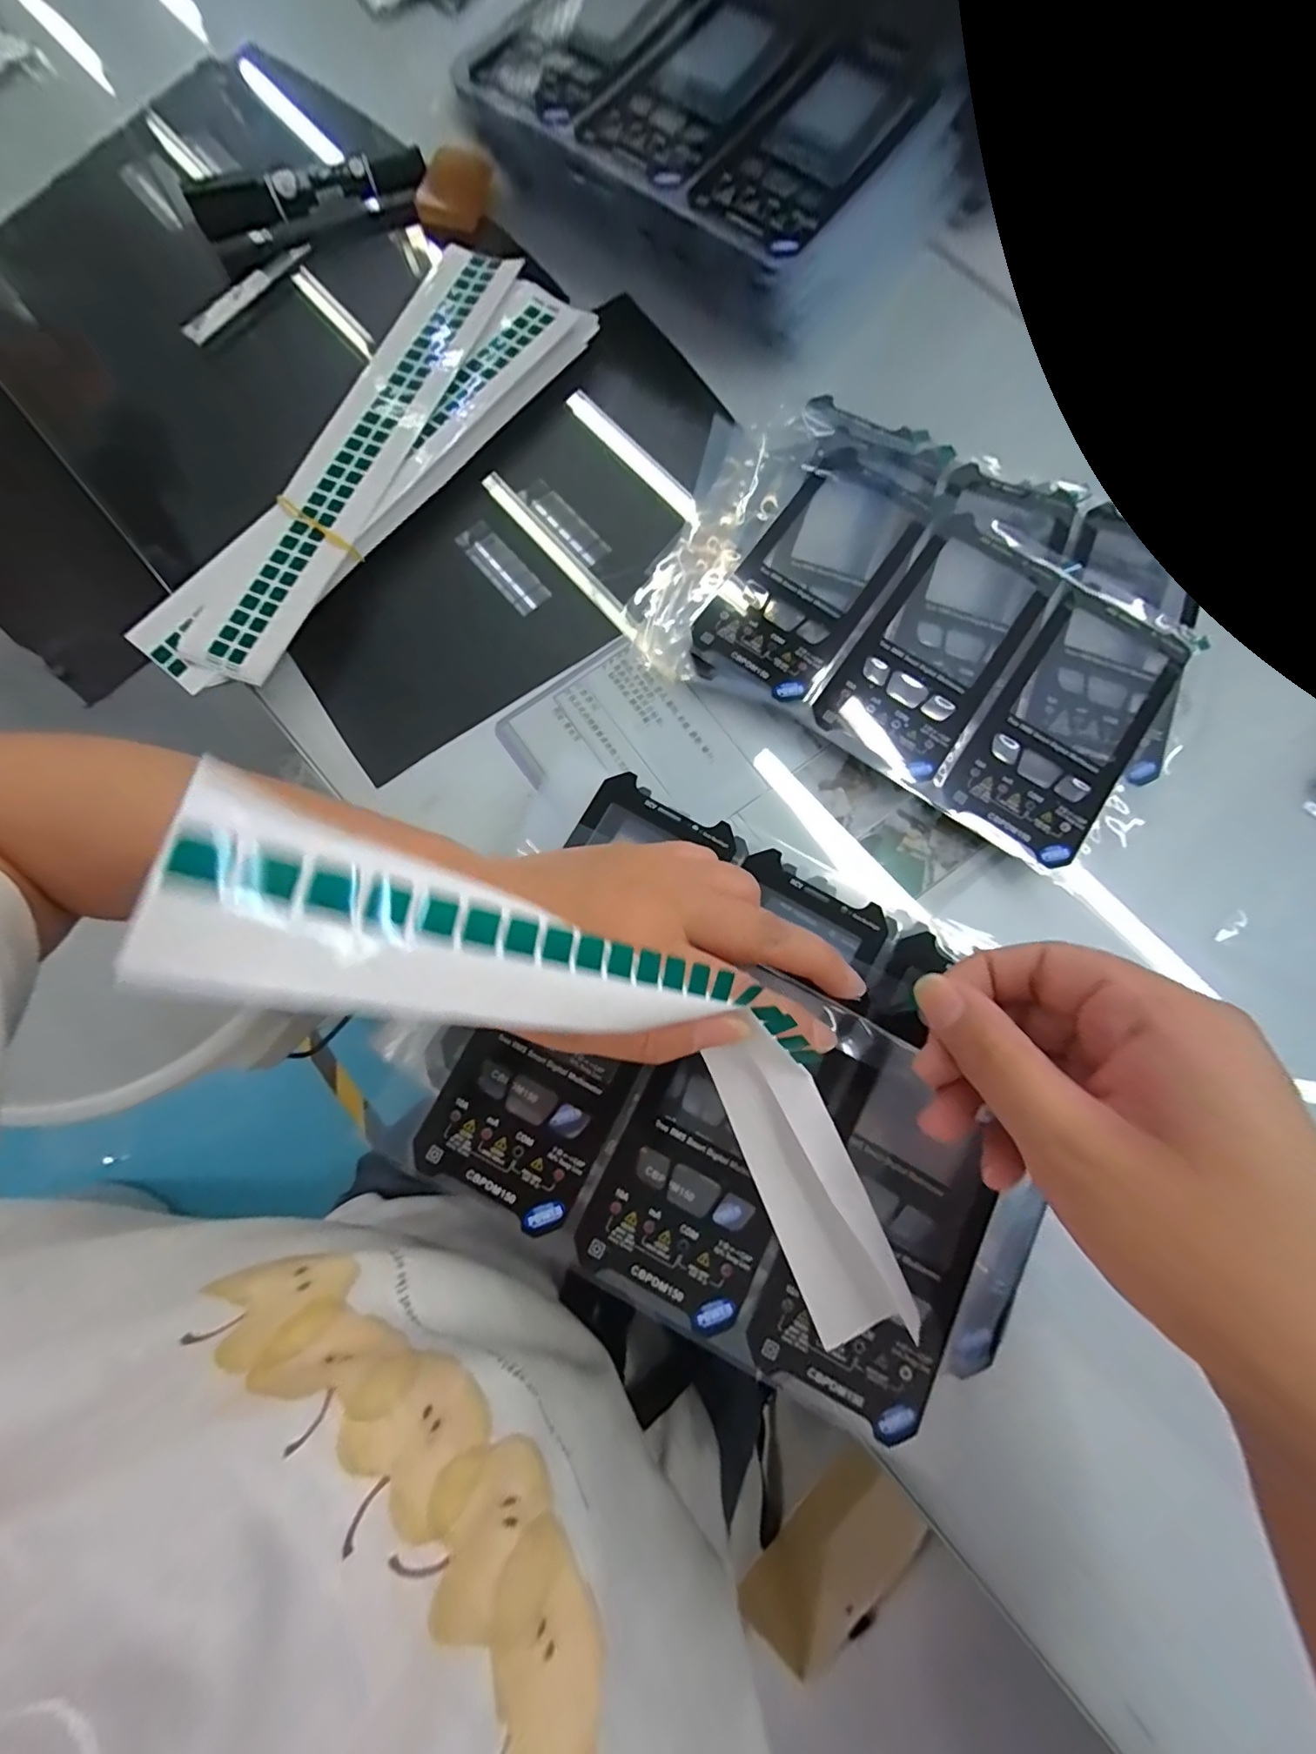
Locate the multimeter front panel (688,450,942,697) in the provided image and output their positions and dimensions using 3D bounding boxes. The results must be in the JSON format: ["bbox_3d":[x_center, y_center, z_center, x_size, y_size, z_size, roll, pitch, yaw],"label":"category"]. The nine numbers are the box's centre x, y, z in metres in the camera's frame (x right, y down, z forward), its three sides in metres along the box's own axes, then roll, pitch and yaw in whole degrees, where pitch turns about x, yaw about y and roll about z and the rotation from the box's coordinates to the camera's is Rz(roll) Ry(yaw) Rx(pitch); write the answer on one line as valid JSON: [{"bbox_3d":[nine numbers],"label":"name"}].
[{"bbox_3d":[0.086,-0.163,0.294,0.069,0.007,0.147,36,82,6],"label":"multimeter front panel"}]

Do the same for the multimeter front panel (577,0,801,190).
[{"bbox_3d":[0.018,-0.428,0.297,0.071,0.004,0.139,32,81,6],"label":"multimeter front panel"}]

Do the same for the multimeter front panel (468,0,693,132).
[{"bbox_3d":[-0.034,-0.474,0.308,0.070,0.004,0.141,33,82,6],"label":"multimeter front panel"}]

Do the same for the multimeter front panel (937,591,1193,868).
[{"bbox_3d":[0.205,-0.076,0.277,0.069,0.004,0.141,35,82,6],"label":"multimeter front panel"}]

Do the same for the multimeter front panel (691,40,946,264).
[{"bbox_3d":[0.081,-0.386,0.292,0.073,0.008,0.142,37,82,6],"label":"multimeter front panel"}]

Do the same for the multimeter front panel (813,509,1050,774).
[{"bbox_3d":[0.146,-0.121,0.286,0.069,0.004,0.144,34,82,6],"label":"multimeter front panel"}]

